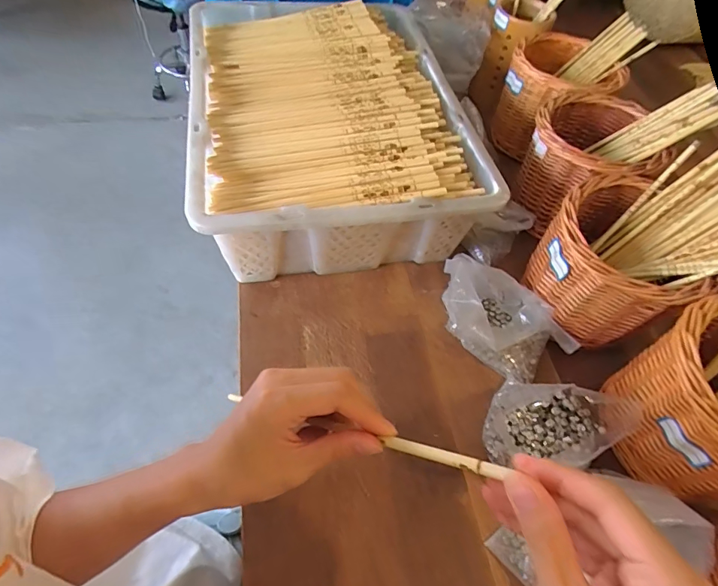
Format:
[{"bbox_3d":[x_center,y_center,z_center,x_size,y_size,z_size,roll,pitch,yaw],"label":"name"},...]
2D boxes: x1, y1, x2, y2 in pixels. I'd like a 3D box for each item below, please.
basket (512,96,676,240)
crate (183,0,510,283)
[{"bbox_3d":[0.309,-0.181,0.597,0.152,0.121,0.173,2,57,-4],"label":"basket"},{"bbox_3d":[-0.049,-0.243,0.623,0.336,0.151,0.484,-8,58,-10],"label":"crate"}]

